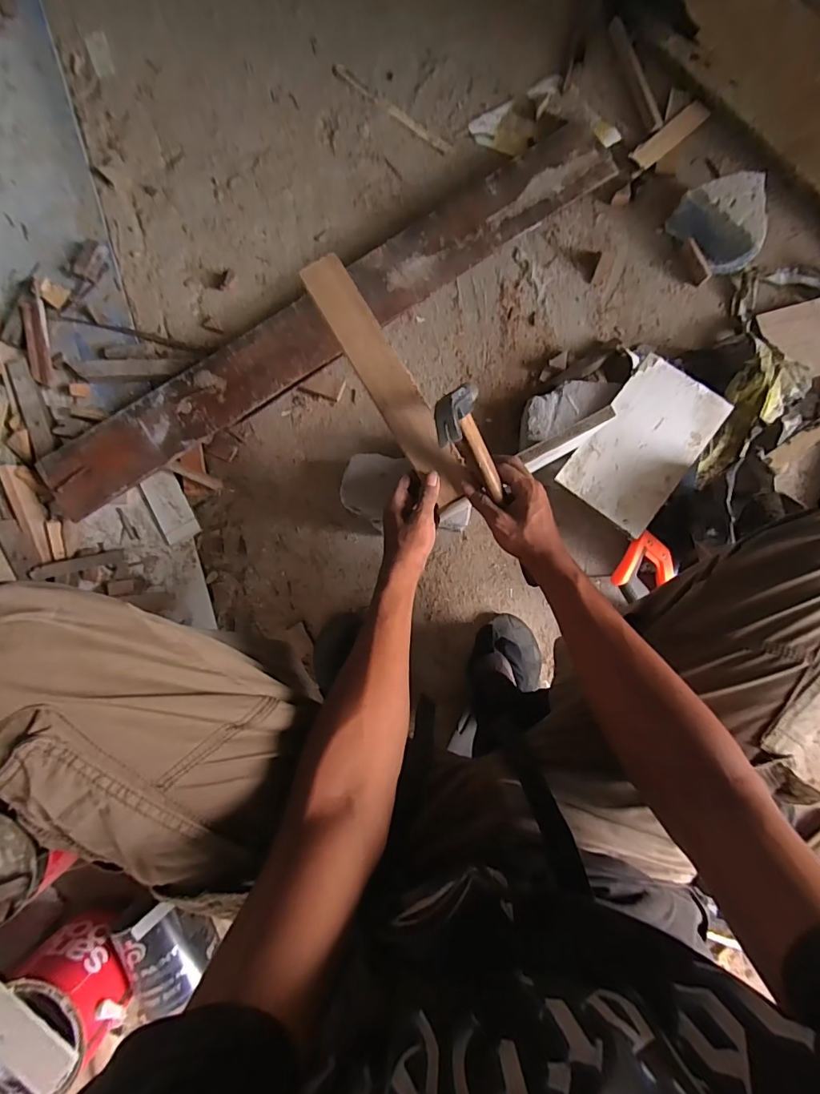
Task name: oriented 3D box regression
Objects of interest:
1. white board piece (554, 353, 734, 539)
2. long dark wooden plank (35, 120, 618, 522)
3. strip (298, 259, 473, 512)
[{"bbox_3d":[0.351,-0.153,0.689,0.147,0.008,0.245,37,87,5],"label":"white board piece"},{"bbox_3d":[-0.122,-0.387,0.764,1.073,0.040,0.134,-34,84,-3],"label":"long dark wooden plank"},{"bbox_3d":[-0.028,-0.202,0.551,0.053,0.009,0.332,-31,86,0],"label":"strip"}]

